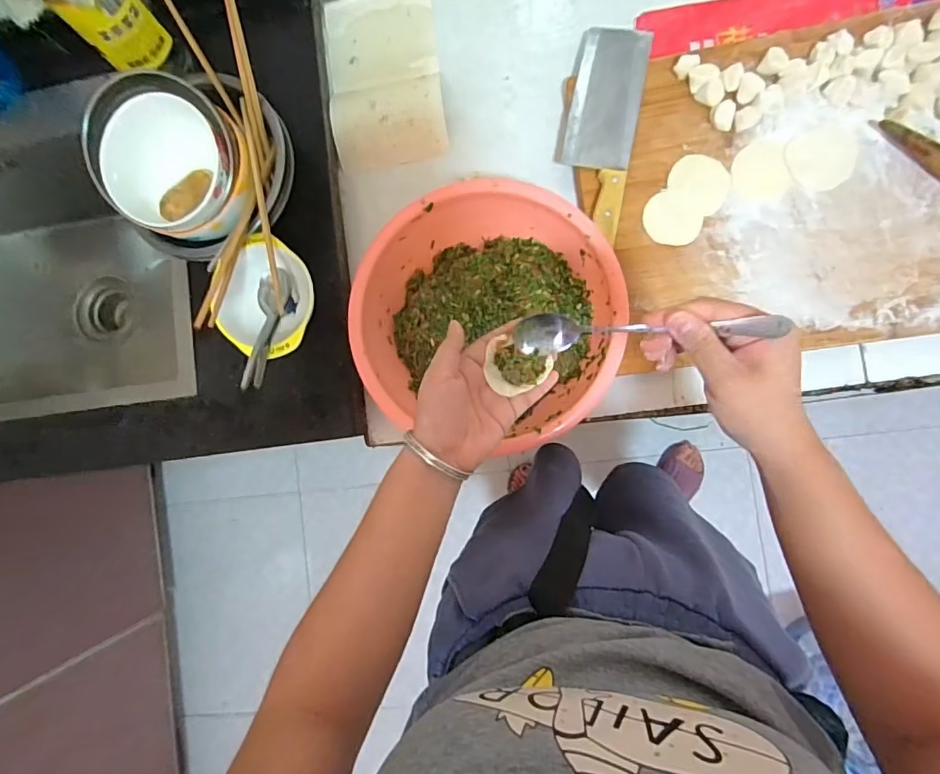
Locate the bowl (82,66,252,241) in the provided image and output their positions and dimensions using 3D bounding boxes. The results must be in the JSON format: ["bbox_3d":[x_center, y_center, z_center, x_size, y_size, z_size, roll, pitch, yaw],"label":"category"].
[{"bbox_3d":[-0.309,-0.234,0.525,0.146,0.084,0.139,0,87,7],"label":"bowl"}]

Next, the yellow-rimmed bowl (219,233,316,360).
[{"bbox_3d":[-0.227,-0.098,0.564,0.118,0.053,0.118,0,87,7],"label":"yellow-rimmed bowl"}]

